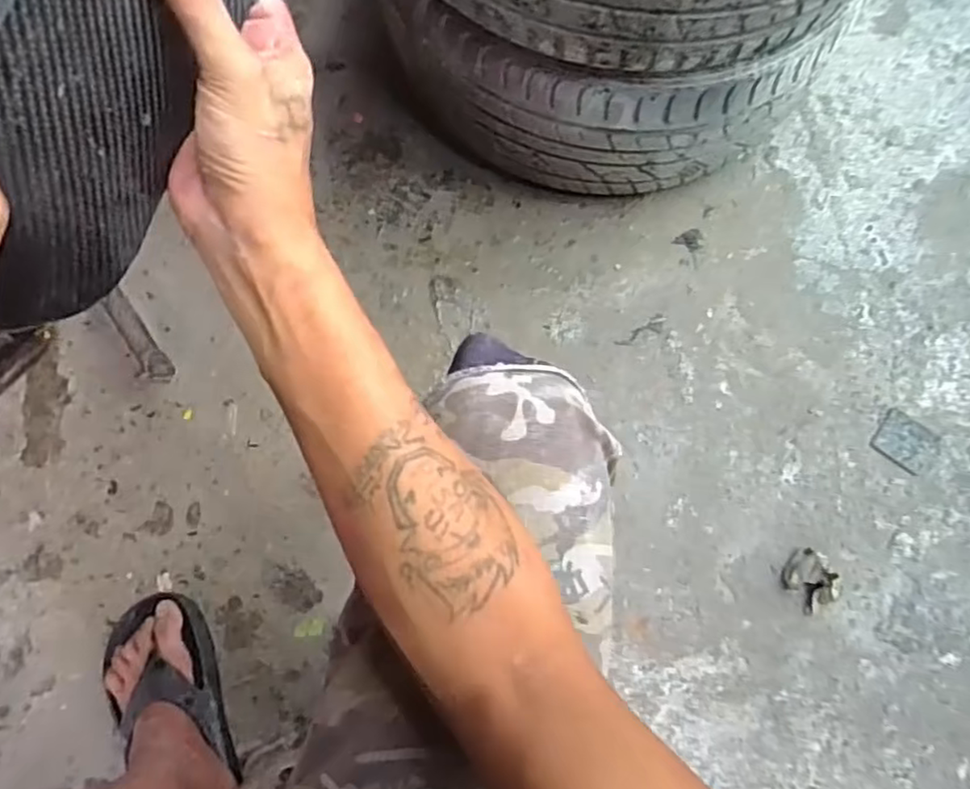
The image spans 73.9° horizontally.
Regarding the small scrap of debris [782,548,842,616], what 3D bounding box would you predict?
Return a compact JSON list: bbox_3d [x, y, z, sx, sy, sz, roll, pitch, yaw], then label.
[{"bbox_3d":[0.392,0.225,0.775,0.051,0.027,0.067,-35,81,-8],"label":"small scrap of debris"}]

